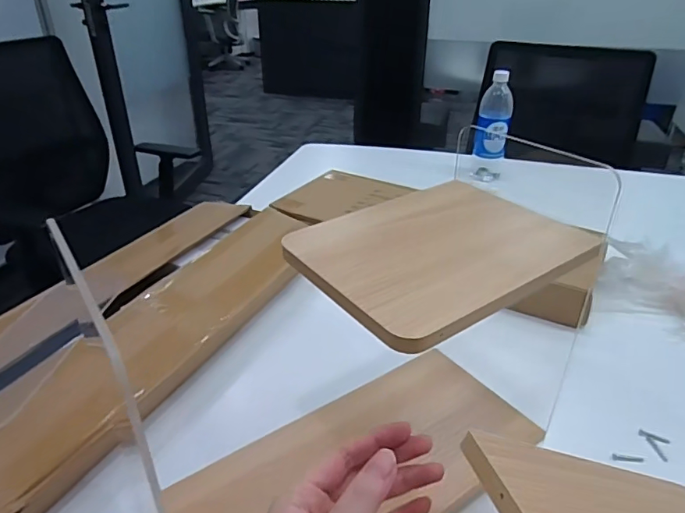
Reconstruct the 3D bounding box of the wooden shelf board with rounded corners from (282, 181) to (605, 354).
[{"bbox_3d":[0.068,-0.009,0.373,0.196,0.017,0.161,-18,36,-30],"label":"wooden shelf board with rounded corners"}]

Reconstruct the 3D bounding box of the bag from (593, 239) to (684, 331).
[{"bbox_3d":[0.502,0.051,0.710,0.248,0.059,0.155,13,32,19],"label":"bag"}]

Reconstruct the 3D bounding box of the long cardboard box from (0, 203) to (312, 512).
[{"bbox_3d":[-0.265,0.072,0.614,0.248,0.066,0.560,15,33,22],"label":"long cardboard box"}]

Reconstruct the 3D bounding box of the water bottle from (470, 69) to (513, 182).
[{"bbox_3d":[0.334,-0.282,1.101,0.071,0.219,0.073,8,31,12],"label":"water bottle"}]

